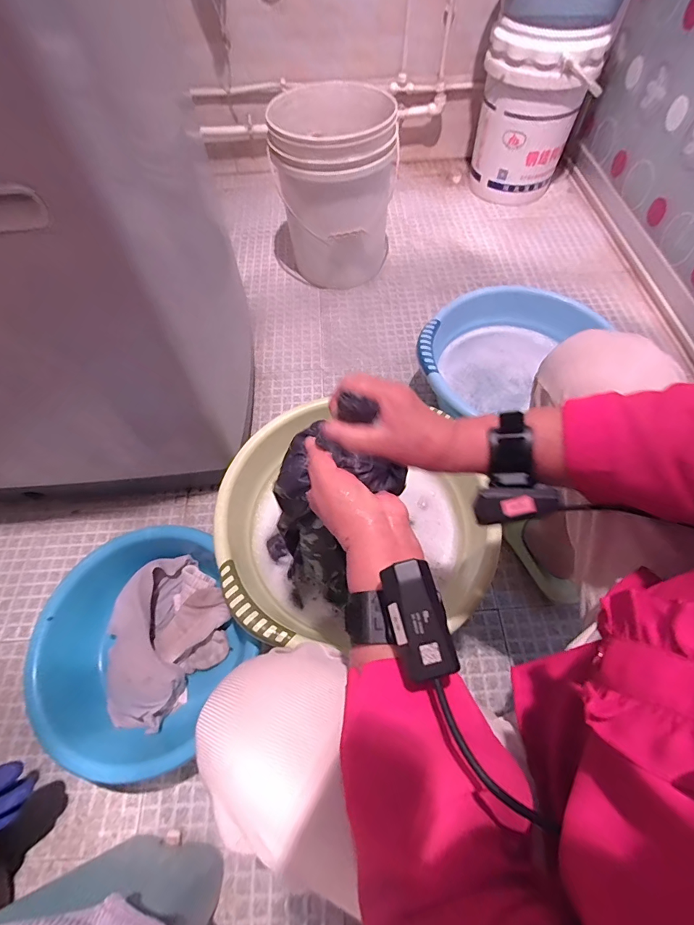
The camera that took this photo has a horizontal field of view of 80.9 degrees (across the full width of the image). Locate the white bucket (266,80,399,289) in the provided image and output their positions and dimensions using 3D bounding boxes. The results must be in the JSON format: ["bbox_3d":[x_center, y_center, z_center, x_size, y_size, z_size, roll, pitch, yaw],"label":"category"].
[{"bbox_3d":[-0.030,-0.681,1.055,0.263,0.372,0.263,-1,59,1],"label":"white bucket"}]

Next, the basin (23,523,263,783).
[{"bbox_3d":[-0.318,0.294,0.654,0.288,0.128,0.333,-26,62,-13],"label":"basin"}]

